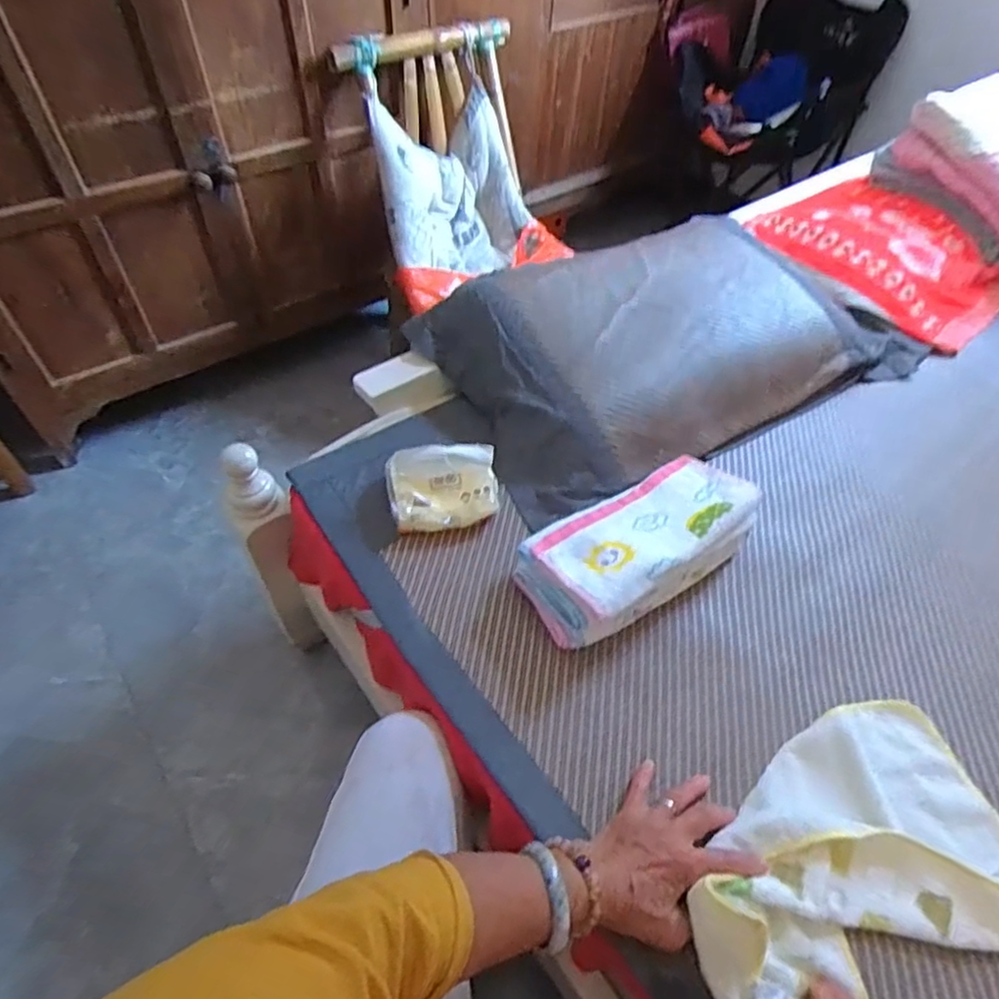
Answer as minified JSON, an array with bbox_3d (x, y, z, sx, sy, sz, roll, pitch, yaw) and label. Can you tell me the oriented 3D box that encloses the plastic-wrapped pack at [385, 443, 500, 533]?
[{"bbox_3d":[-0.066,-0.009,0.738,0.125,0.062,0.094,-5,52,-6],"label":"plastic-wrapped pack"}]

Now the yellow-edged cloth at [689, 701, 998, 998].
[{"bbox_3d":[0.304,0.294,0.526,0.315,0.054,0.205,-10,53,-11],"label":"yellow-edged cloth"}]

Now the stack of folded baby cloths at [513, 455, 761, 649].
[{"bbox_3d":[0.154,0.050,0.682,0.260,0.087,0.123,-25,57,-20],"label":"stack of folded baby cloths"}]

